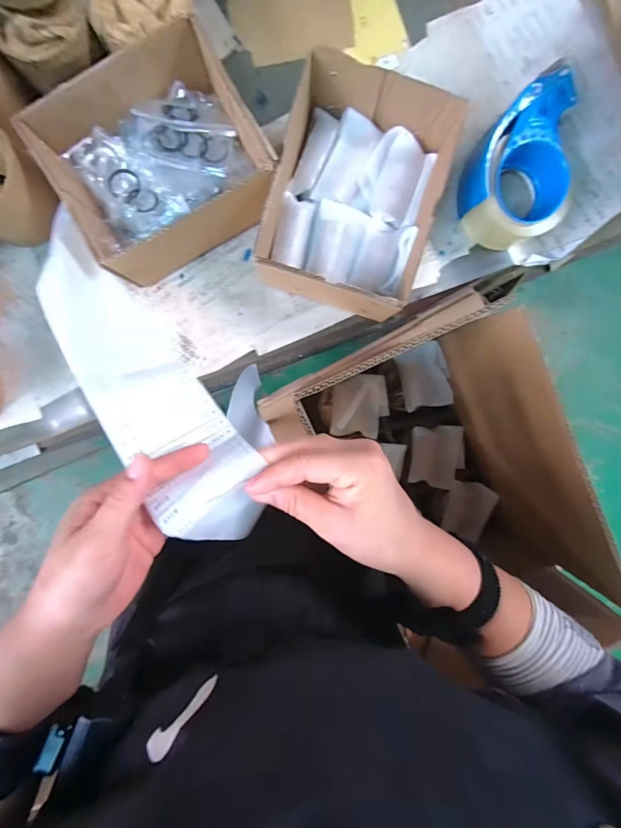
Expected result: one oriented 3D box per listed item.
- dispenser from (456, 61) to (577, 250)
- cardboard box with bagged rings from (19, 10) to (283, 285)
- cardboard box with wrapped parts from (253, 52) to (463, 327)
[{"bbox_3d":[0.222,-0.271,0.401,0.102,0.061,0.155,-4,95,-4],"label":"dispenser"},{"bbox_3d":[-0.146,-0.242,0.370,0.181,0.101,0.164,-30,96,-1],"label":"cardboard box with bagged rings"},{"bbox_3d":[0.048,-0.218,0.385,0.161,0.089,0.201,16,93,-5],"label":"cardboard box with wrapped parts"}]

